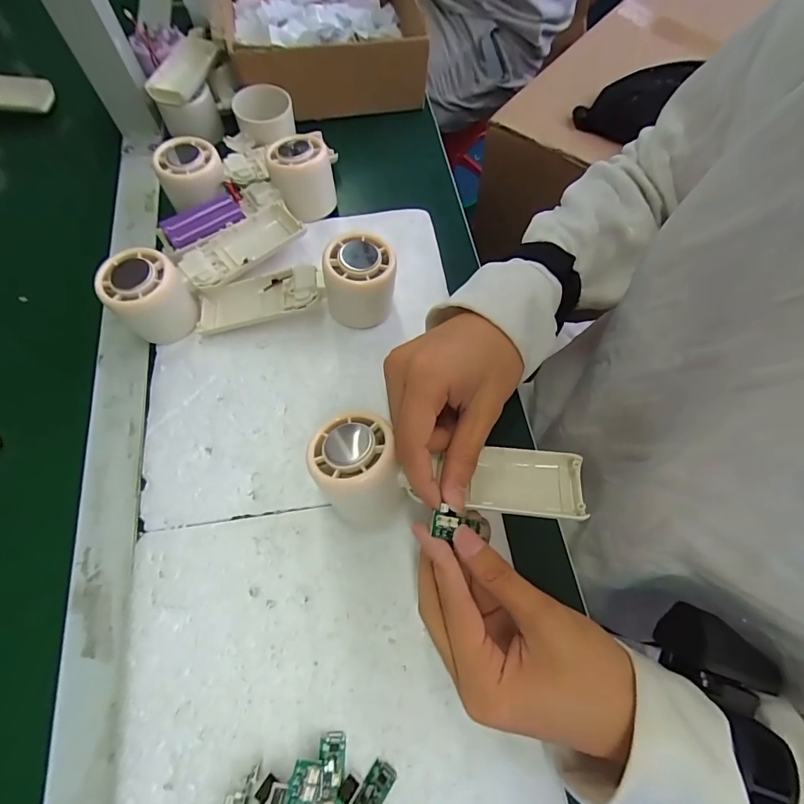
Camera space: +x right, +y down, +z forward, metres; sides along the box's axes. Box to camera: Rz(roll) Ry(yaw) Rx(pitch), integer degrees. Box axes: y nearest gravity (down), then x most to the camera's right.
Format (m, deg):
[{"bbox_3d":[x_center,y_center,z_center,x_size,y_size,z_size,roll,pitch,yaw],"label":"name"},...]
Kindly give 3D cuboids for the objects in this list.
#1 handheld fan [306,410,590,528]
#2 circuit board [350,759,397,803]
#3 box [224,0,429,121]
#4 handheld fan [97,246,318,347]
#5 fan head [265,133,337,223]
[{"bbox_3d":[0.027,0.047,0.283,0.166,0.061,0.060,4,67,0],"label":"handheld fan"},{"bbox_3d":[-0.020,0.219,0.237,0.014,0.005,0.038,32,70,12],"label":"circuit board"},{"bbox_3d":[-0.085,-0.437,0.502,0.218,0.072,0.235,-13,68,-7],"label":"box"},{"bbox_3d":[-0.144,-0.087,0.345,0.159,0.051,0.058,-5,67,-4],"label":"handheld fan"},{"bbox_3d":[-0.094,-0.213,0.408,0.056,0.056,0.056,-12,68,-7],"label":"fan head"}]

